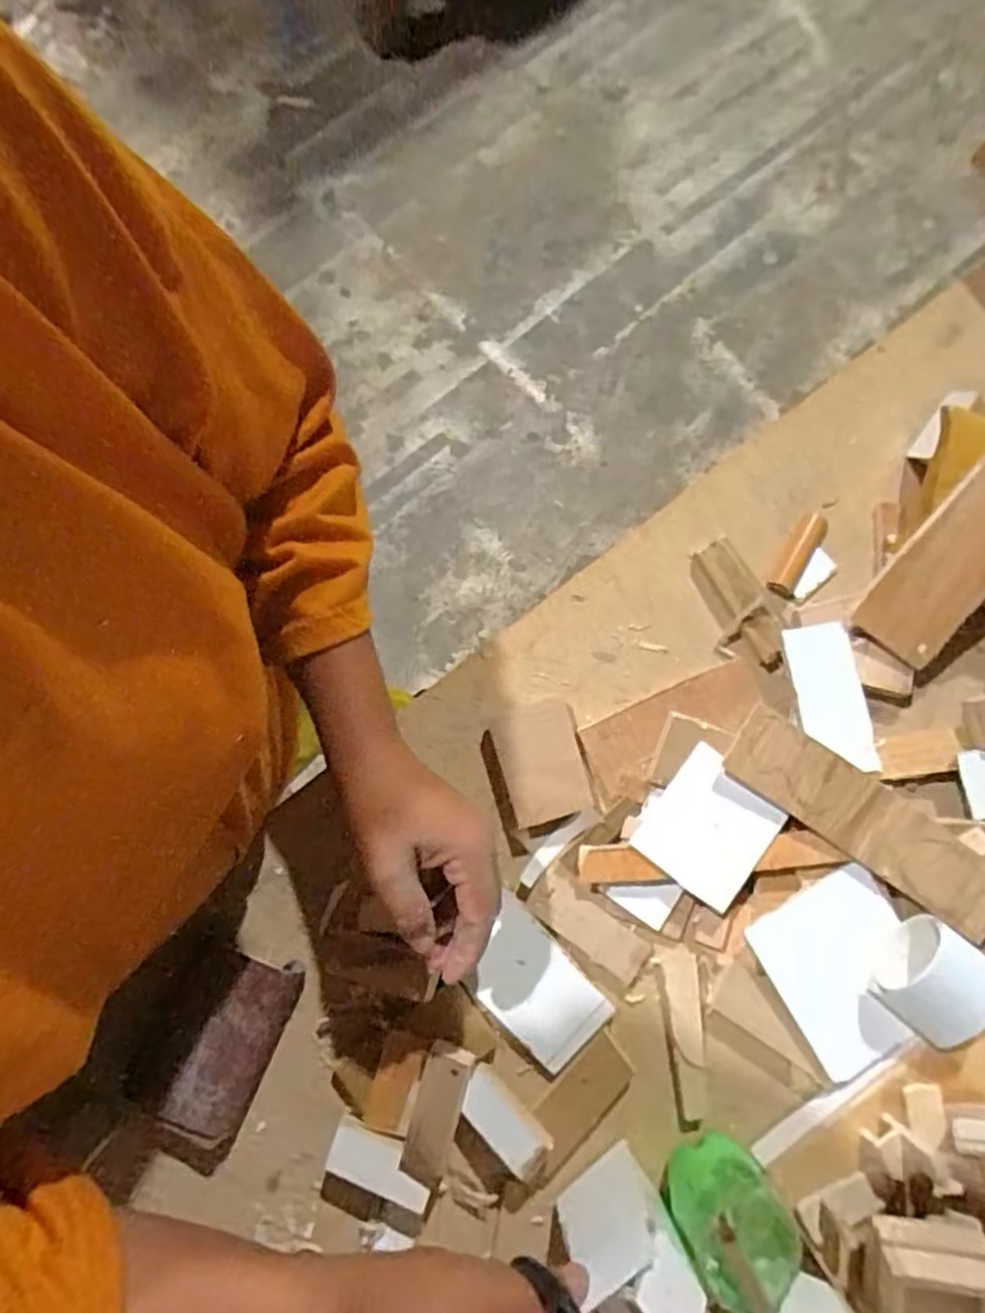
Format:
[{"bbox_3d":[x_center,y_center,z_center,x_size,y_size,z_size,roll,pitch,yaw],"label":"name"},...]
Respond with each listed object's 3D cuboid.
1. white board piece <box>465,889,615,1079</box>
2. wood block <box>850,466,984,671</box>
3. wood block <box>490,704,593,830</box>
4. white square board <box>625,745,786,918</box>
[{"bbox_3d":[0.025,0.211,0.436,0.058,0.007,0.095,-43,82,-7],"label":"white board piece"},{"bbox_3d":[0.302,-0.060,0.445,0.058,0.010,0.133,33,113,1],"label":"wood block"},{"bbox_3d":[0.033,0.072,0.456,0.055,0.022,0.071,-15,80,-2],"label":"wood block"},{"bbox_3d":[0.140,0.111,0.442,0.073,0.006,0.081,37,84,11],"label":"white square board"}]

